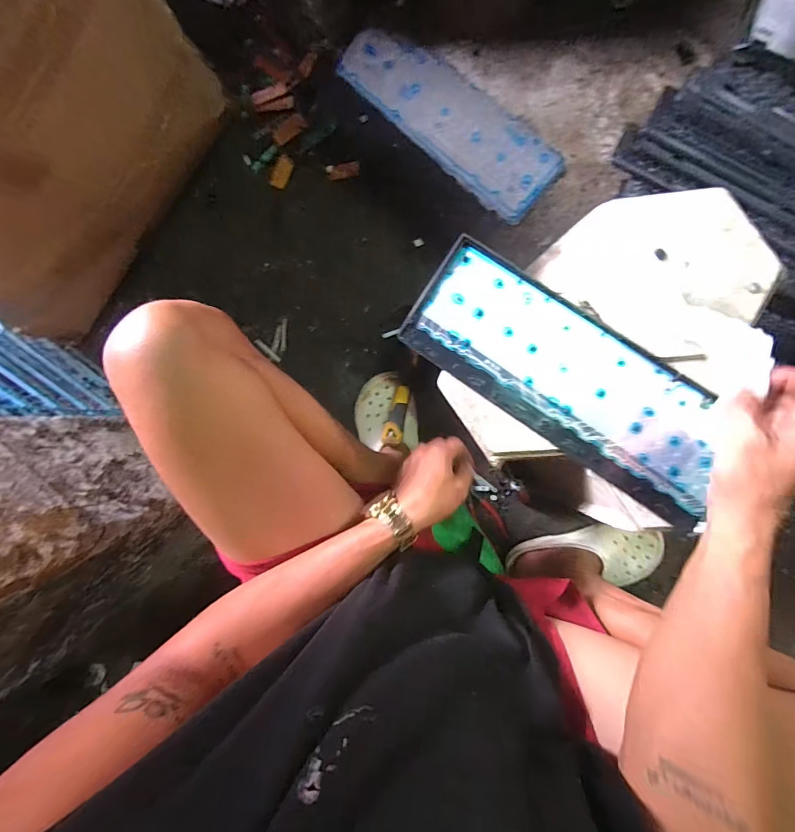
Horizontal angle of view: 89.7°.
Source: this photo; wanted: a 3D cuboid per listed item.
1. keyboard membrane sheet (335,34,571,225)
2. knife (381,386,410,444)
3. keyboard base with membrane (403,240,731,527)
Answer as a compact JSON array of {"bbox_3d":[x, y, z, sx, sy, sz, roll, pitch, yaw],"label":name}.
[{"bbox_3d":[0.086,-0.517,0.695,0.423,0.016,0.139,42,97,5],"label":"keyboard membrane sheet"},{"bbox_3d":[0.000,-0.002,0.642,0.031,0.014,0.096,12,78,4],"label":"knife"},{"bbox_3d":[0.197,-0.040,0.466,0.389,0.027,0.141,38,92,5],"label":"keyboard base with membrane"}]

